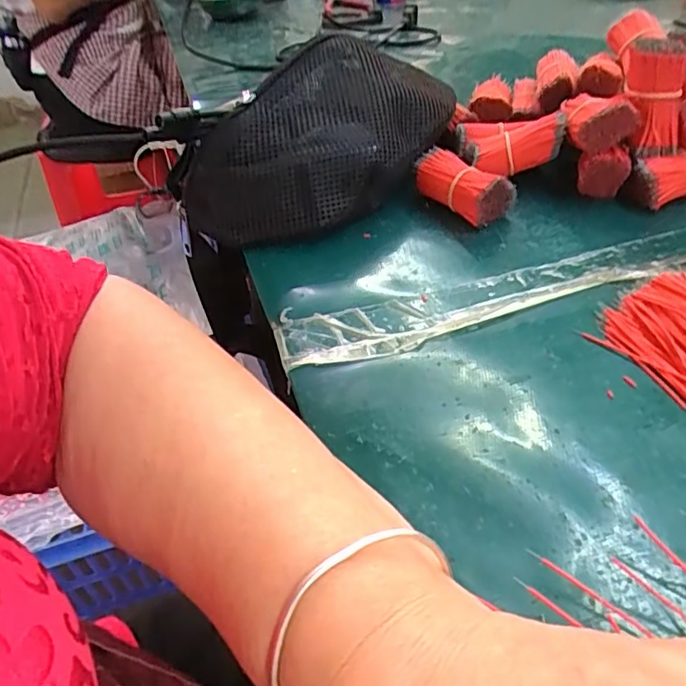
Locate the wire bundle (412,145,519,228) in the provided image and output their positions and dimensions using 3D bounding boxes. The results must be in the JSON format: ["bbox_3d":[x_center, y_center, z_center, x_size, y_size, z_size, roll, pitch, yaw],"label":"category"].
[{"bbox_3d":[0.085,-0.113,0.416,0.028,0.039,0.072,-33,49,-27],"label":"wire bundle"}]

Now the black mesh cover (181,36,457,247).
[{"bbox_3d":[-0.008,-0.149,0.424,0.101,0.088,0.213,31,54,33],"label":"black mesh cover"}]

